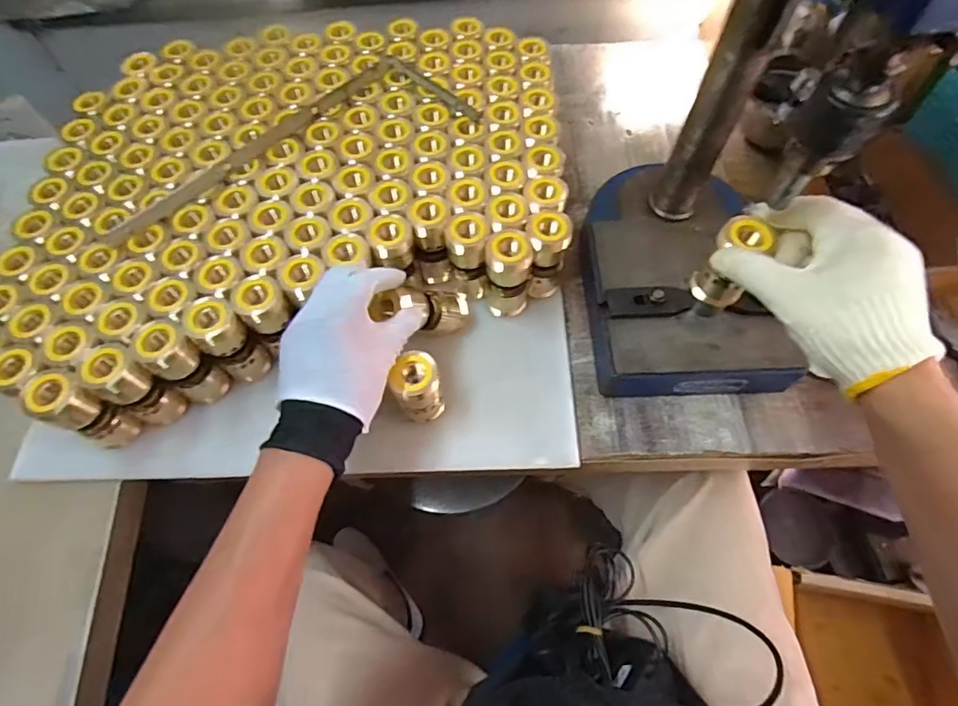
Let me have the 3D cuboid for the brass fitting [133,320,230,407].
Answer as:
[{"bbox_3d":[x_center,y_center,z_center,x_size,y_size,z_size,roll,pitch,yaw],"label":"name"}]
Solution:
[{"bbox_3d":[-0.262,0.010,0.452,0.039,0.102,0.040,35,70,17],"label":"brass fitting"}]

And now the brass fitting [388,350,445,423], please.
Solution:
[{"bbox_3d":[-0.052,0.032,0.437,0.039,0.073,0.036,-1,64,2],"label":"brass fitting"}]

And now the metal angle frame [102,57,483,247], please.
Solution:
[{"bbox_3d":[-0.187,-0.213,0.501,0.356,0.012,0.110,-25,65,-10],"label":"metal angle frame"}]

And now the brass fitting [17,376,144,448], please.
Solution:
[{"bbox_3d":[-0.330,0.052,0.428,0.032,0.096,0.038,20,66,12],"label":"brass fitting"}]

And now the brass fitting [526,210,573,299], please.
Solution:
[{"bbox_3d":[0.065,-0.091,0.491,0.039,0.098,0.034,7,64,5],"label":"brass fitting"}]

